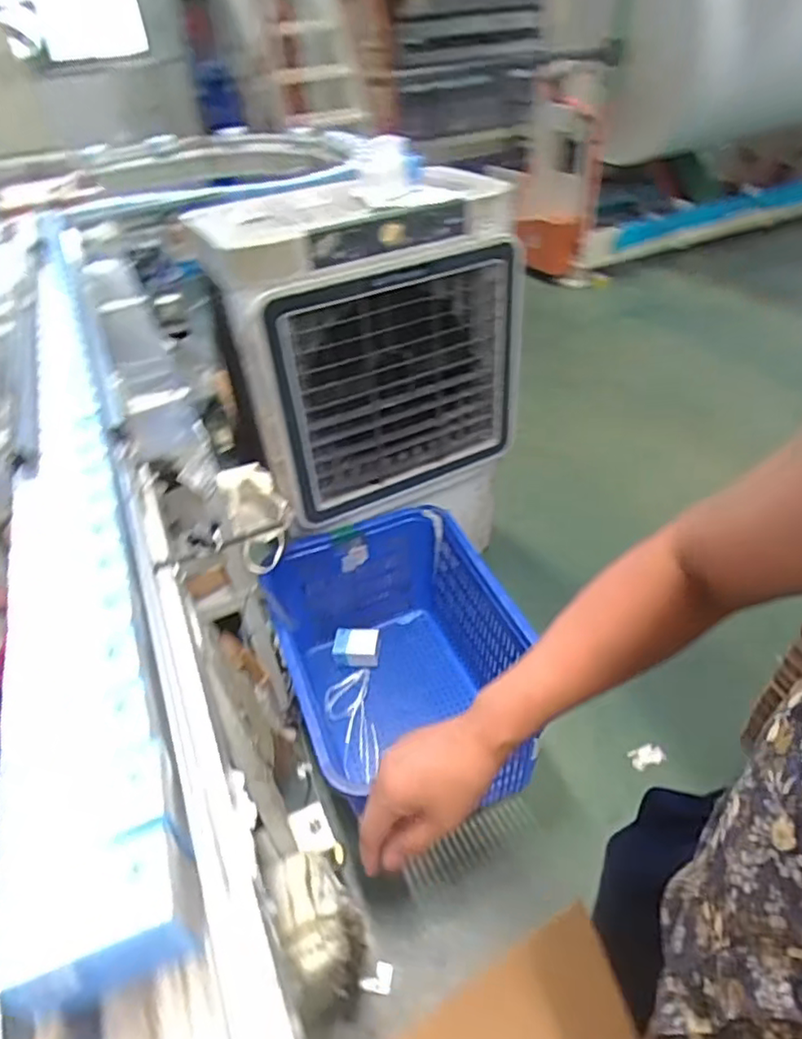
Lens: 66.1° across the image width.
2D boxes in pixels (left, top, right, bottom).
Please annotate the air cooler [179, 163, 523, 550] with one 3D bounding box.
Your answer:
[{"bbox_3d":[-0.076,-0.349,1.606,0.683,0.894,0.386,-26,44,-23],"label":"air cooler"}]

